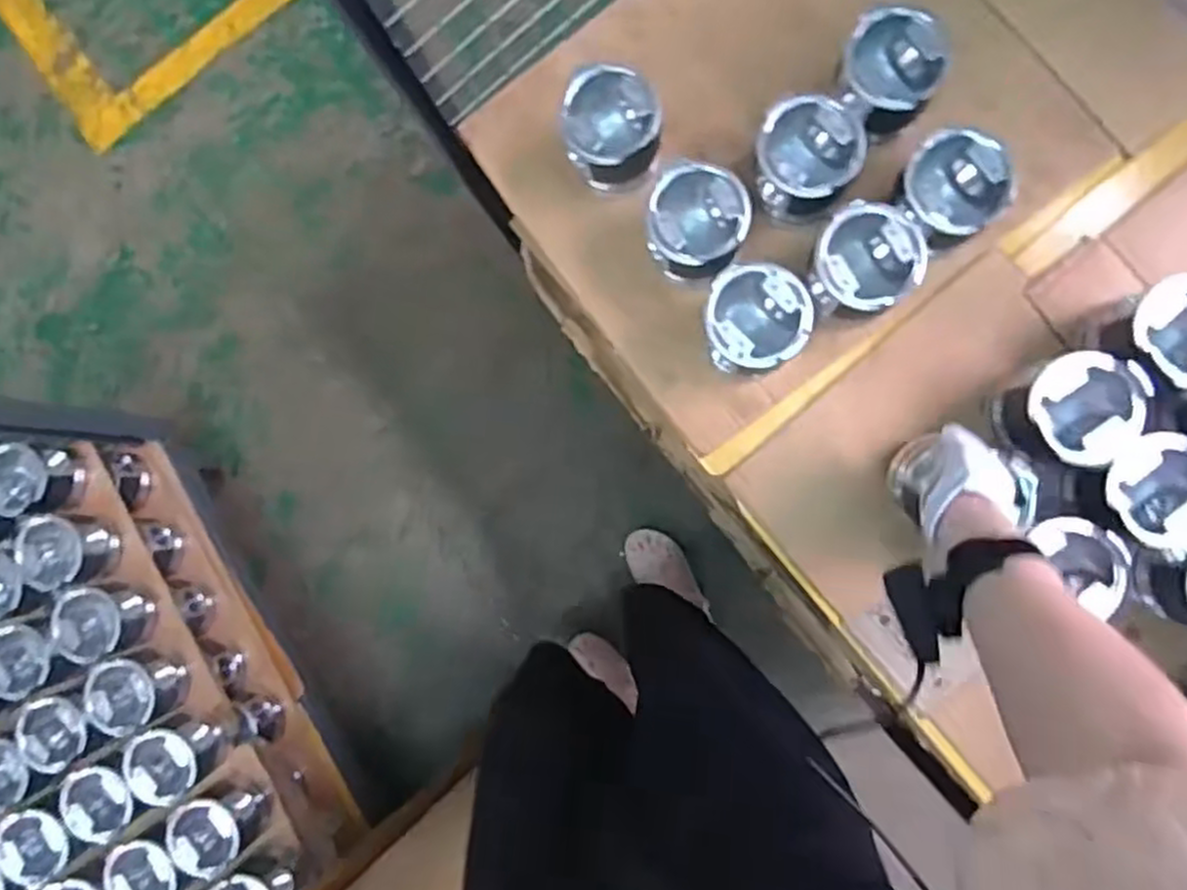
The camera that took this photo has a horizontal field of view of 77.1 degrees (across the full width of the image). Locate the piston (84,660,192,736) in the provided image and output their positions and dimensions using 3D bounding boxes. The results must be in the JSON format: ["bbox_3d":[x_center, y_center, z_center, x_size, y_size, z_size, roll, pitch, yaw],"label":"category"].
[{"bbox_3d":[-0.640,0.346,1.041,0.103,0.074,0.097,0,88,5],"label":"piston"}]

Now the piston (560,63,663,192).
[{"bbox_3d":[0.021,-0.321,0.780,0.099,0.110,0.096,-5,88,5],"label":"piston"}]

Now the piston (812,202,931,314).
[{"bbox_3d":[0.264,-0.178,0.738,0.092,0.099,0.098,0,88,5],"label":"piston"}]

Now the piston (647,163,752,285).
[{"bbox_3d":[0.105,-0.219,0.755,0.093,0.098,0.094,0,88,5],"label":"piston"}]

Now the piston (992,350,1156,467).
[{"bbox_3d":[0.451,-0.033,0.716,0.102,0.096,0.102,1,88,5],"label":"piston"}]

